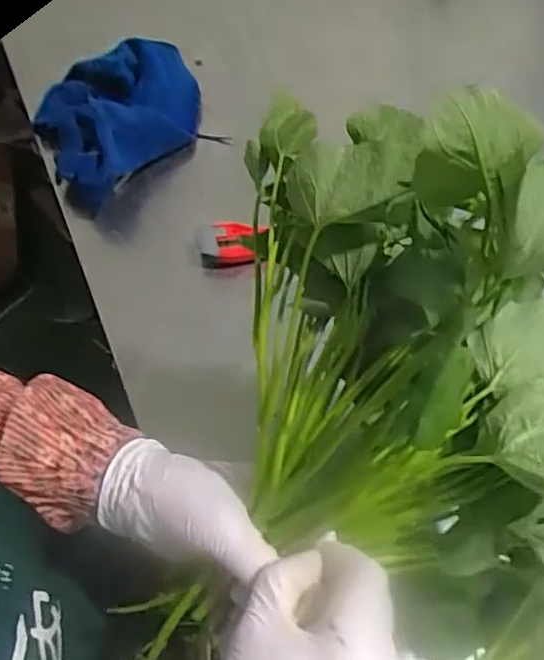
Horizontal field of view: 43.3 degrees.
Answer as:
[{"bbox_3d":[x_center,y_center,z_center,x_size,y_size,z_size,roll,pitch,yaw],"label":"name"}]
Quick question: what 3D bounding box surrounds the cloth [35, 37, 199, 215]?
[{"bbox_3d":[-0.167,-0.238,0.744,0.175,0.070,0.176,-26,64,-14],"label":"cloth"}]

